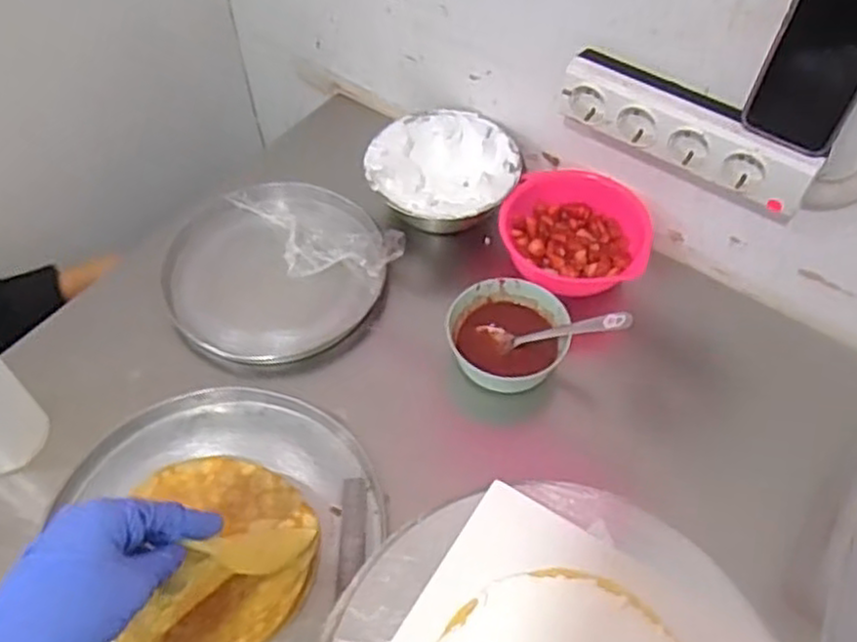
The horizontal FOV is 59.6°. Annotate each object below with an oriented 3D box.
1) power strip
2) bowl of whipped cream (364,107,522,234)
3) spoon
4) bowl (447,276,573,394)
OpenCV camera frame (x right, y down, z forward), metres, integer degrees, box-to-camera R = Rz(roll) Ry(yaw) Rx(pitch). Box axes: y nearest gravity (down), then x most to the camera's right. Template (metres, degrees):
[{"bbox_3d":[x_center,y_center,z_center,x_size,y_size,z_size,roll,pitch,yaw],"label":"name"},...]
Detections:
[{"bbox_3d":[0.232,-0.172,0.681,0.237,0.064,0.039,31,60,21],"label":"power strip"},{"bbox_3d":[0.017,-0.160,0.836,0.161,0.064,0.151,0,54,0],"label":"bowl of whipped cream"},{"bbox_3d":[0.119,0.011,0.713,0.147,0.026,0.026,-8,49,28],"label":"spoon"},{"bbox_3d":[0.075,0.015,0.739,0.105,0.055,0.106,0,54,0],"label":"bowl"}]

